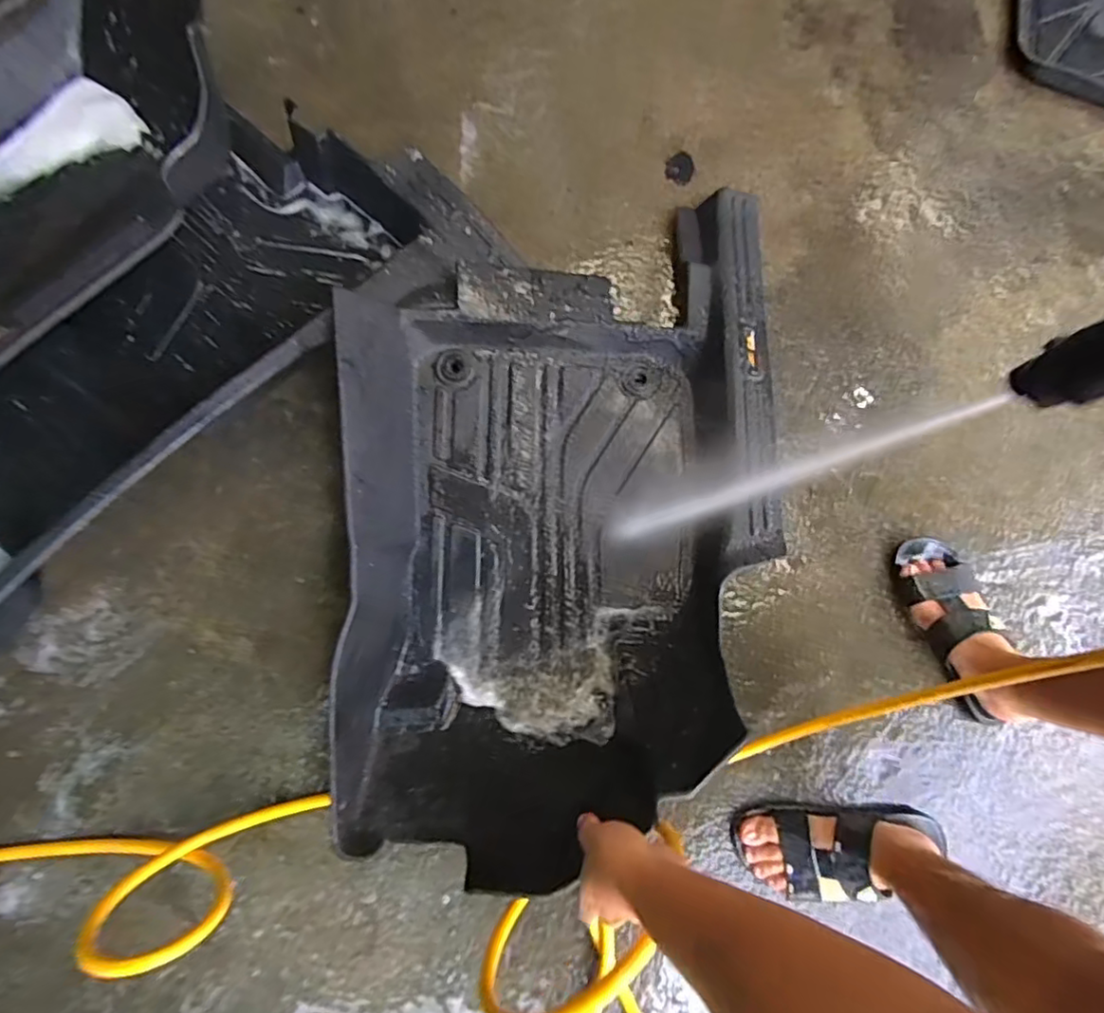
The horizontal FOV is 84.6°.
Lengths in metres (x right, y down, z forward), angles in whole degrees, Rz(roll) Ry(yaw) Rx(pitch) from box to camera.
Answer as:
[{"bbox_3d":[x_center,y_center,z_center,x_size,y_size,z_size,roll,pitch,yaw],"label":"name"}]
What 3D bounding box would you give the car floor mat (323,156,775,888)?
[{"bbox_3d":[0.016,-0.036,0.866,0.581,0.188,0.976,5,76,2],"label":"car floor mat"}]

